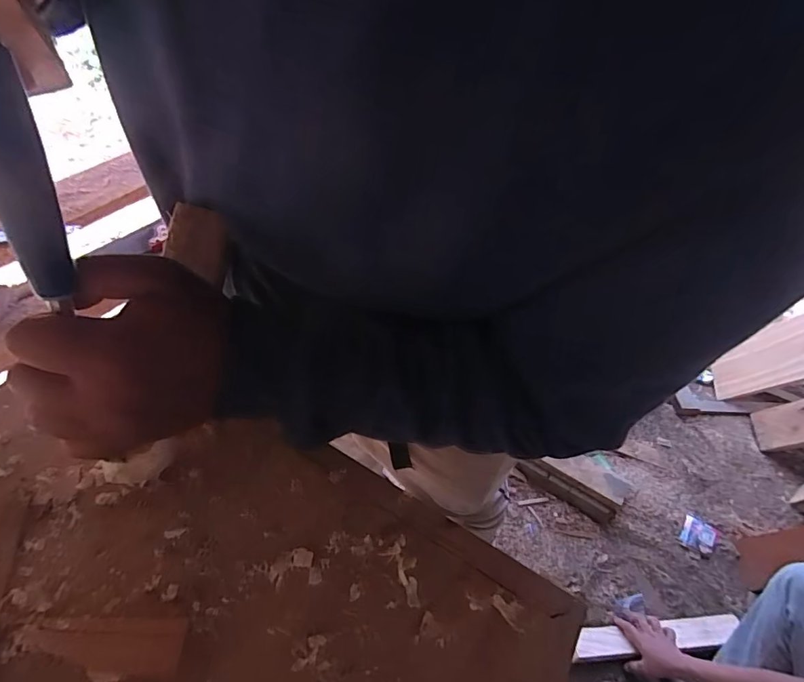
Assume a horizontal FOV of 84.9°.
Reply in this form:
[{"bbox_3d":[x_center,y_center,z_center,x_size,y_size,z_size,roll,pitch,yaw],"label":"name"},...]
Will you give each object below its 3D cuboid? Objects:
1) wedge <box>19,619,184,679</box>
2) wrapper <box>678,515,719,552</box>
[{"bbox_3d":[-0.169,0.171,0.246,0.087,0.011,0.027,-1,50,-2],"label":"wedge"},{"bbox_3d":[0.818,0.536,1.211,0.079,0.010,0.093,31,56,23],"label":"wrapper"}]

